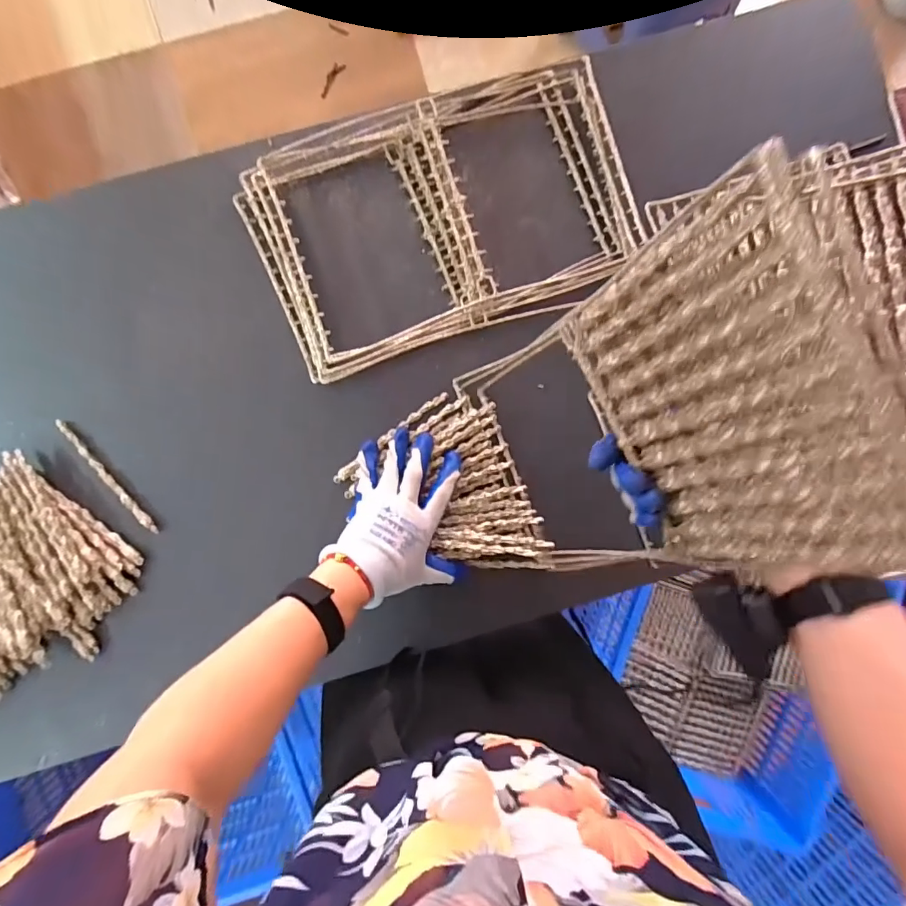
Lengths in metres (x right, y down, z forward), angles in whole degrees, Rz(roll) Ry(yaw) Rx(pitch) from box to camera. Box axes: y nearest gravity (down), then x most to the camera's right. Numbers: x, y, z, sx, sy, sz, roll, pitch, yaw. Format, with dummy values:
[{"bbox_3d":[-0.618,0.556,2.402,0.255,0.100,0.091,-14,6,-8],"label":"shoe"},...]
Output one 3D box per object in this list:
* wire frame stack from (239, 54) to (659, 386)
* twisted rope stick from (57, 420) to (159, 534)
[{"bbox_3d":[-0.010,-0.248,0.526,0.395,0.039,0.260,-21,93,-3],"label":"wire frame stack"},{"bbox_3d":[-0.377,0.027,0.532,0.011,0.012,0.155,-38,94,-2],"label":"twisted rope stick"}]

